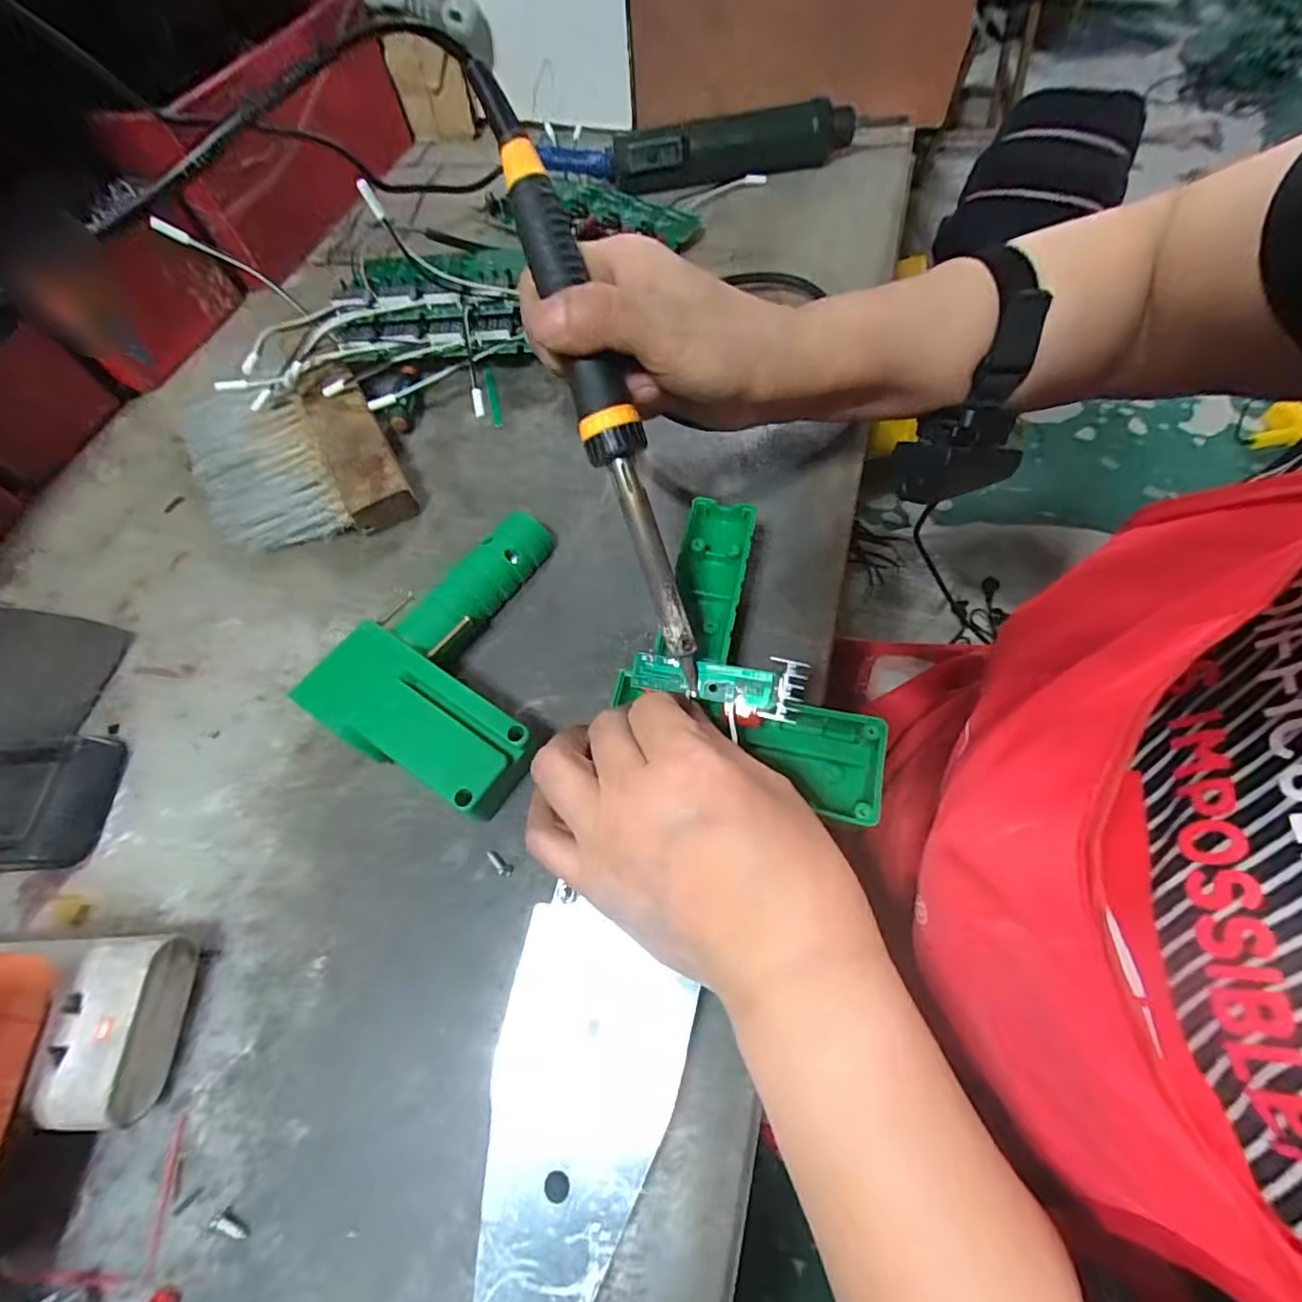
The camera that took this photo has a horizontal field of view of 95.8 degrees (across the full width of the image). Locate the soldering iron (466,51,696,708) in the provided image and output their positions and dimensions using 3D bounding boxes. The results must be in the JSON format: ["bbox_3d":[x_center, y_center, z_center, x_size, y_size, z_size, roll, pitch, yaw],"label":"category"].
[{"bbox_3d":[-0.018,-0.095,0.234,0.023,0.018,0.232,-20,102,-7],"label":"soldering iron"}]

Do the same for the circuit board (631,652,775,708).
[{"bbox_3d":[0.022,0.012,0.261,0.062,0.008,0.017,8,63,11],"label":"circuit board"}]

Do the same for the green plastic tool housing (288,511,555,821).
[{"bbox_3d":[-0.085,-0.005,0.301,0.110,0.032,0.149,22,66,15],"label":"green plastic tool housing"}]

